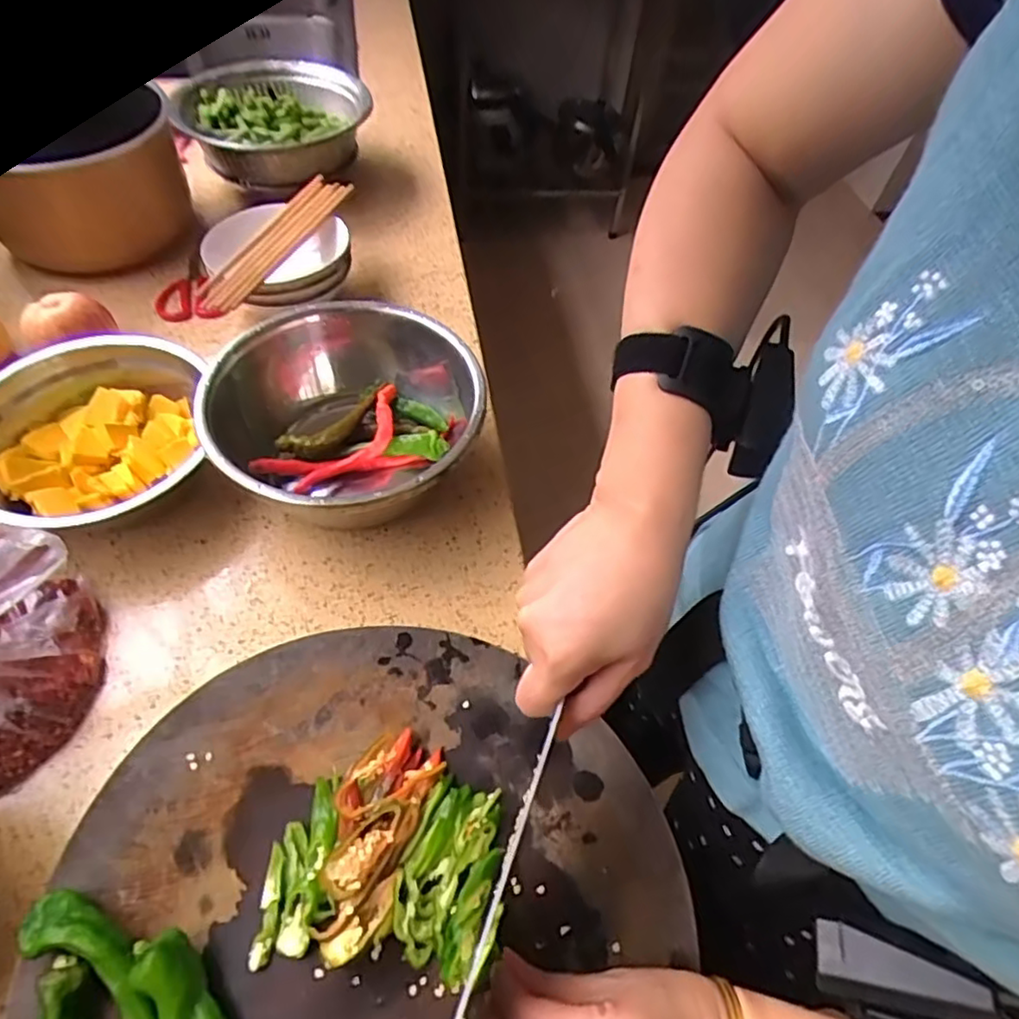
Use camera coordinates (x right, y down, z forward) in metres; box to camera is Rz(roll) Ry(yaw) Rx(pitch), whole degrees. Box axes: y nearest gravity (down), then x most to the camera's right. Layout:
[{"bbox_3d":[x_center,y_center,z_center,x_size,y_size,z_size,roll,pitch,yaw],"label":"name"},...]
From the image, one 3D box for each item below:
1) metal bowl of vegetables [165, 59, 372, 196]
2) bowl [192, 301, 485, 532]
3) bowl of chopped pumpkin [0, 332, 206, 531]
[{"bbox_3d":[-0.321,-0.526,0.899,0.241,0.111,0.255,-12,56,-13],"label":"metal bowl of vegetables"},{"bbox_3d":[-0.141,-0.075,0.584,0.225,0.102,0.237,2,54,-3],"label":"bowl"},{"bbox_3d":[-0.364,-0.060,0.565,0.183,0.089,0.208,-10,56,-12],"label":"bowl of chopped pumpkin"}]

